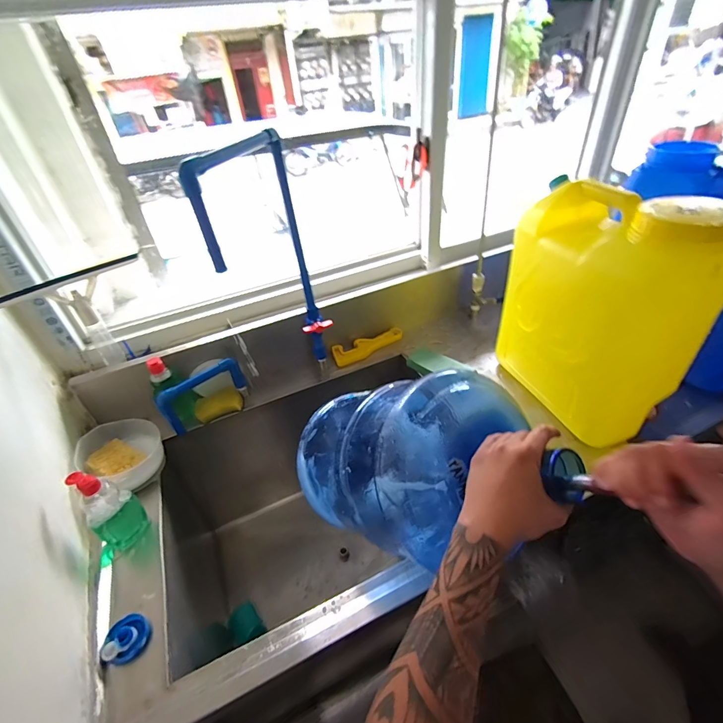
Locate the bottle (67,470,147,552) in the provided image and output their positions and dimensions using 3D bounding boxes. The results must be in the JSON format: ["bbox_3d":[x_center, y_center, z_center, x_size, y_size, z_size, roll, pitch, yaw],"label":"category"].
[{"bbox_3d":[-0.411,0.240,0.631,0.063,0.149,0.058,-26,42,-24],"label":"bottle"}]

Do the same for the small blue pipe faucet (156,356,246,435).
[{"bbox_3d":[-0.345,0.069,0.847,0.185,0.102,0.035,-34,46,-31],"label":"small blue pipe faucet"}]

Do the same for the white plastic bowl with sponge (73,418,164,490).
[{"bbox_3d":[-0.470,0.182,0.760,0.146,0.065,0.142,13,42,23],"label":"white plastic bowl with sponge"}]

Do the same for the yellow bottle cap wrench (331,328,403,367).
[{"bbox_3d":[0.021,-0.039,1.025,0.195,0.018,0.063,-21,56,-15],"label":"yellow bottle cap wrench"}]

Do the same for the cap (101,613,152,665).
[{"bbox_3d":[-0.329,0.390,0.542,0.053,0.021,0.056,-4,38,3],"label":"cap"}]

